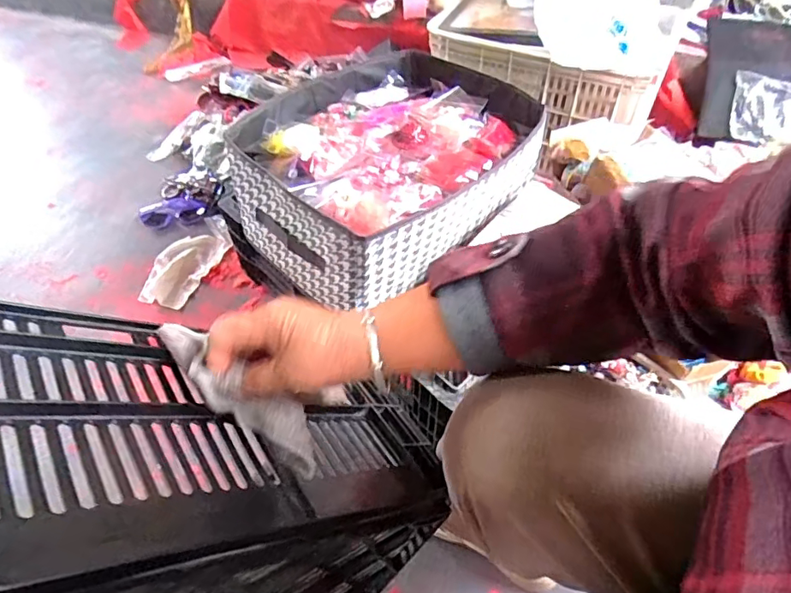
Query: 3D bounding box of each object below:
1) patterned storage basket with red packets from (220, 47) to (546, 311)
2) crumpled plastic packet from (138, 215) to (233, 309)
[{"bbox_3d":[-0.024,-0.202,0.828,0.409,0.178,0.386,-34,56,-25],"label":"patterned storage basket with red packets"},{"bbox_3d":[-0.443,-0.081,1.104,0.125,0.019,0.251,16,51,15],"label":"crumpled plastic packet"}]

